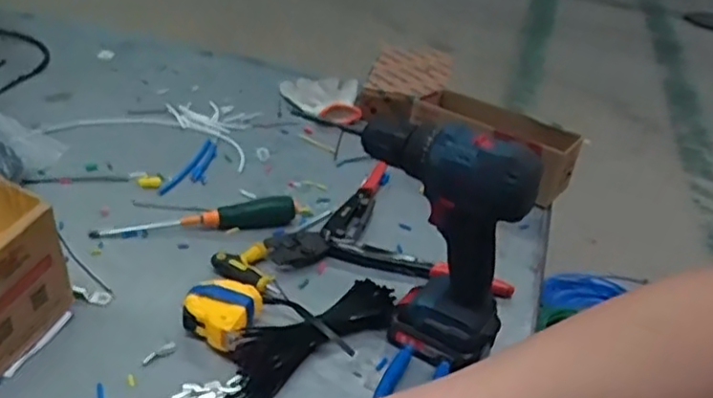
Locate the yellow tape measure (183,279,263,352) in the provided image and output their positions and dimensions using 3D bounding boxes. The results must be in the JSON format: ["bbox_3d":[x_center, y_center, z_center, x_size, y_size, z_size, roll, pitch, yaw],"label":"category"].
[{"bbox_3d":[-0.129,0.107,0.624,0.067,0.032,0.070,10,30,8],"label":"yellow tape measure"}]

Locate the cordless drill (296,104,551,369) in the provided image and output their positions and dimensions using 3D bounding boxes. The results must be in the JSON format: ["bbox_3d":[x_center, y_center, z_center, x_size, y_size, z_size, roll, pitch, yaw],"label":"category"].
[{"bbox_3d":[0.066,0.032,0.621,0.174,0.218,0.071,26,35,31],"label":"cordless drill"}]

